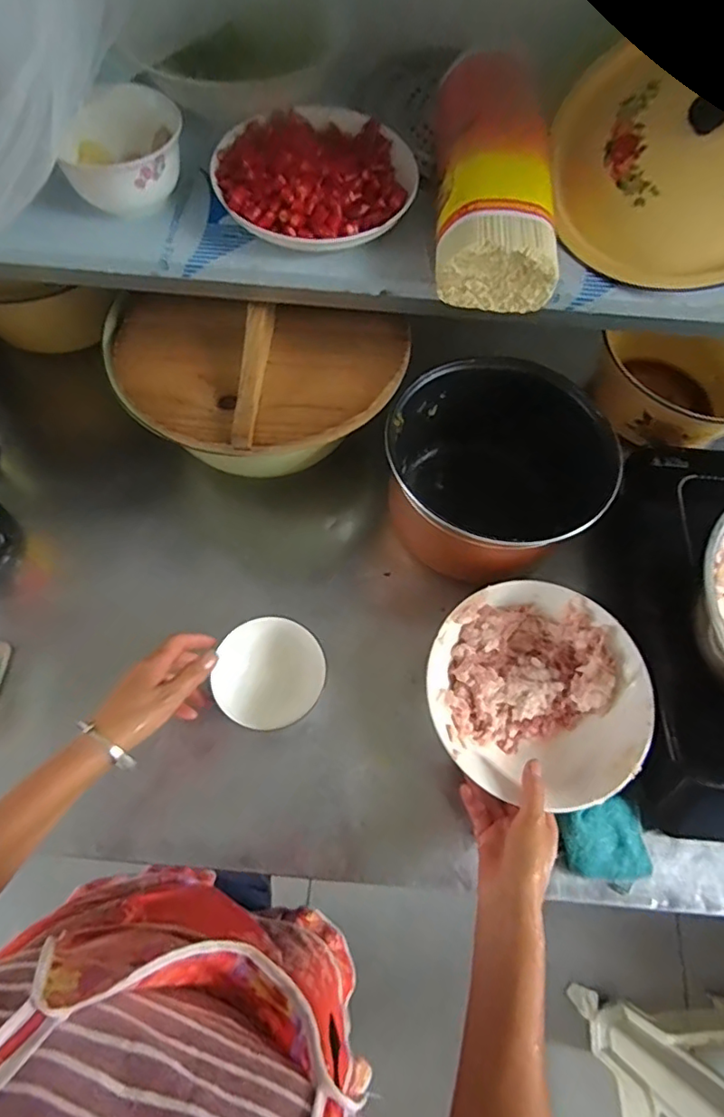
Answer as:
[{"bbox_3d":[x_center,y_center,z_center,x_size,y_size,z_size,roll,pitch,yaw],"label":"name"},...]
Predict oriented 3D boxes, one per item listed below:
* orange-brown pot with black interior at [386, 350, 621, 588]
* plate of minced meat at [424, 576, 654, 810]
[{"bbox_3d":[0.148,-0.095,0.640,0.220,0.157,0.210,1,66,-3],"label":"orange-brown pot with black interior"},{"bbox_3d":[0.172,0.133,0.571,0.206,0.057,0.204,1,66,-3],"label":"plate of minced meat"}]

